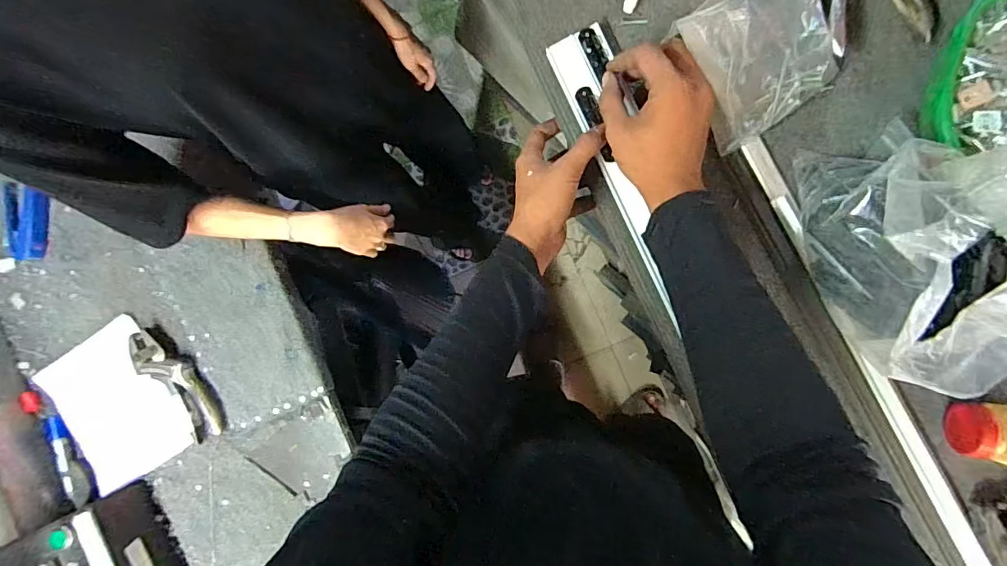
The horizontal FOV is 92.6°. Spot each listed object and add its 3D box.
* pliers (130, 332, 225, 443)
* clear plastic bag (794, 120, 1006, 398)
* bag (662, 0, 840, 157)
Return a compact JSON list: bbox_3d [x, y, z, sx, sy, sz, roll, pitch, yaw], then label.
[{"bbox_3d":[-0.458,0.140,0.676,0.061,0.028,0.181,-34,87,7],"label":"pliers"},{"bbox_3d":[0.332,-0.032,0.379,0.114,0.190,0.200,-8,91,8],"label":"clear plastic bag"},{"bbox_3d":[0.244,-0.218,0.452,0.135,0.031,0.137,-34,121,8],"label":"bag"}]

